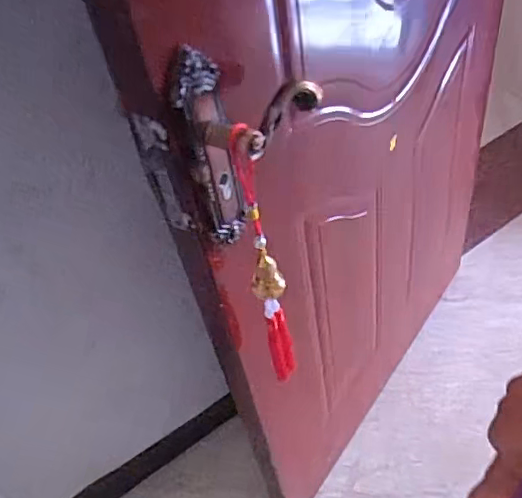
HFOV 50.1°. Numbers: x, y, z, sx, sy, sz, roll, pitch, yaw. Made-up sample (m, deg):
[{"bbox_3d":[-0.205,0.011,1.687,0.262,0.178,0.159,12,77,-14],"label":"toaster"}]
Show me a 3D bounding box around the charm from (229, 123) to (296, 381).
[{"bbox_3d":[0.007,0.029,0.562,0.031,0.356,0.052,-19,46,-8],"label":"charm"}]

